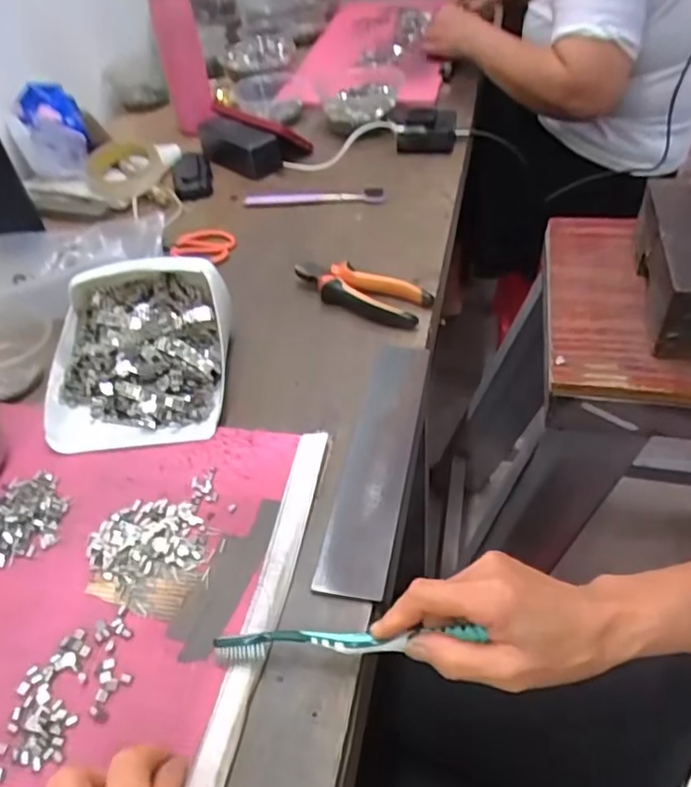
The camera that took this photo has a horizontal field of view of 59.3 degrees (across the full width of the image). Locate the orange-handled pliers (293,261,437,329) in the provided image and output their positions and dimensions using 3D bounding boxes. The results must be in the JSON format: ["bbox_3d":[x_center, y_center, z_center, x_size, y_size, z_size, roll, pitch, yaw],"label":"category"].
[{"bbox_3d":[0.012,-0.104,0.634,0.149,0.032,0.053,18,51,23],"label":"orange-handled pliers"}]

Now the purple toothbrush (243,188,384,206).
[{"bbox_3d":[-0.042,-0.259,0.801,0.186,0.010,0.021,-4,45,4],"label":"purple toothbrush"}]

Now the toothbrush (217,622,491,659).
[{"bbox_3d":[-0.002,0.150,0.367,0.158,0.010,0.015,-6,47,8],"label":"toothbrush"}]

